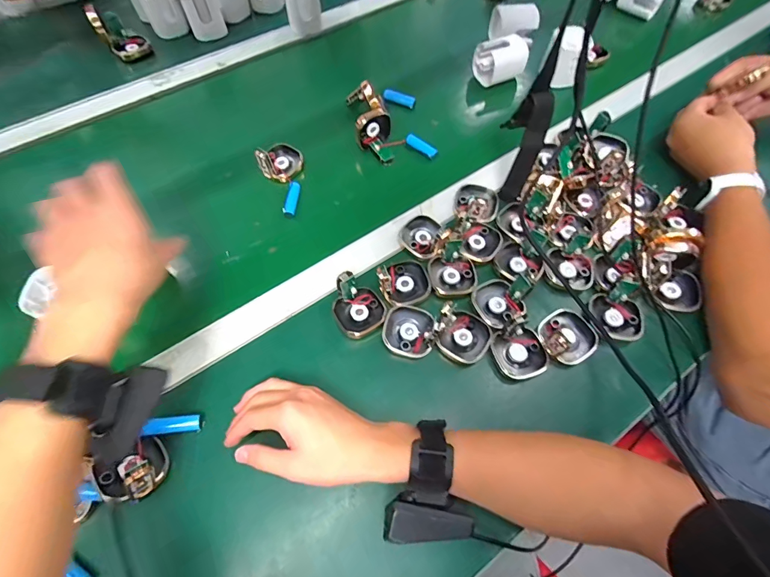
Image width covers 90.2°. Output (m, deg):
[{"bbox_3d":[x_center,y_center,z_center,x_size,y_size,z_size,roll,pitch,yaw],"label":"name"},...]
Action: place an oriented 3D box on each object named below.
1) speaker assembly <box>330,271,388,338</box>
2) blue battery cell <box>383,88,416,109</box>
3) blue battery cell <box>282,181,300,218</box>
[{"bbox_3d":[-0.029,0.014,0.409,0.051,0.039,0.056,-24,64,-14],"label":"speaker assembly"},{"bbox_3d":[0.022,-0.292,0.588,0.053,0.012,0.014,21,62,10],"label":"blue battery cell"},{"bbox_3d":[-0.119,-0.115,0.492,0.014,0.014,0.052,5,61,1],"label":"blue battery cell"}]

